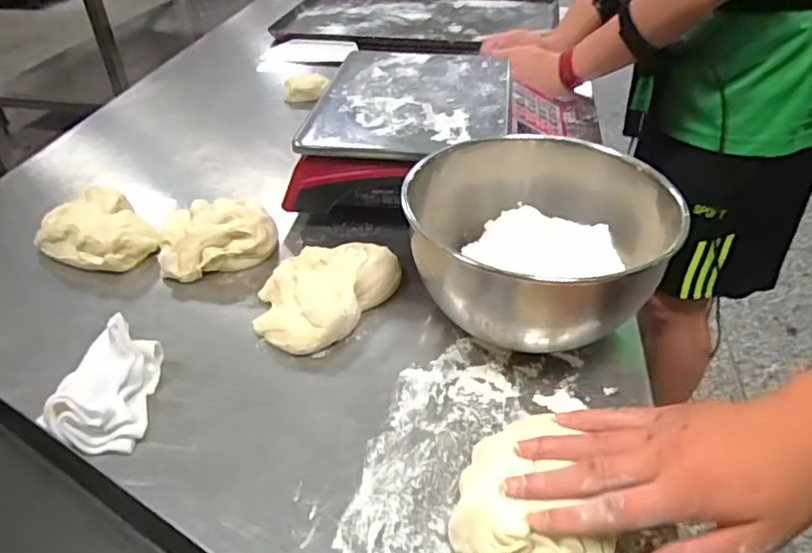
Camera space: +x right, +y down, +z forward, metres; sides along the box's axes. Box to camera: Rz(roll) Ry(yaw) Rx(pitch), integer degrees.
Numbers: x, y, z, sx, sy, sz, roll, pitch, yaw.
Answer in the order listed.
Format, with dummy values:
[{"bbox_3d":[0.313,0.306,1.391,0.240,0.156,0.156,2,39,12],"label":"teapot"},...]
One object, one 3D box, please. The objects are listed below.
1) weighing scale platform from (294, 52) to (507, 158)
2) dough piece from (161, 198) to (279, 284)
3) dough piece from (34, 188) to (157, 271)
[{"bbox_3d":[0.010,-0.219,0.720,0.221,0.015,0.284,5,39,7],"label":"weighing scale platform"},{"bbox_3d":[-0.206,-0.051,0.639,0.121,0.046,0.100,-16,42,-18],"label":"dough piece"},{"bbox_3d":[-0.334,-0.046,0.645,0.117,0.053,0.101,30,48,32],"label":"dough piece"}]

